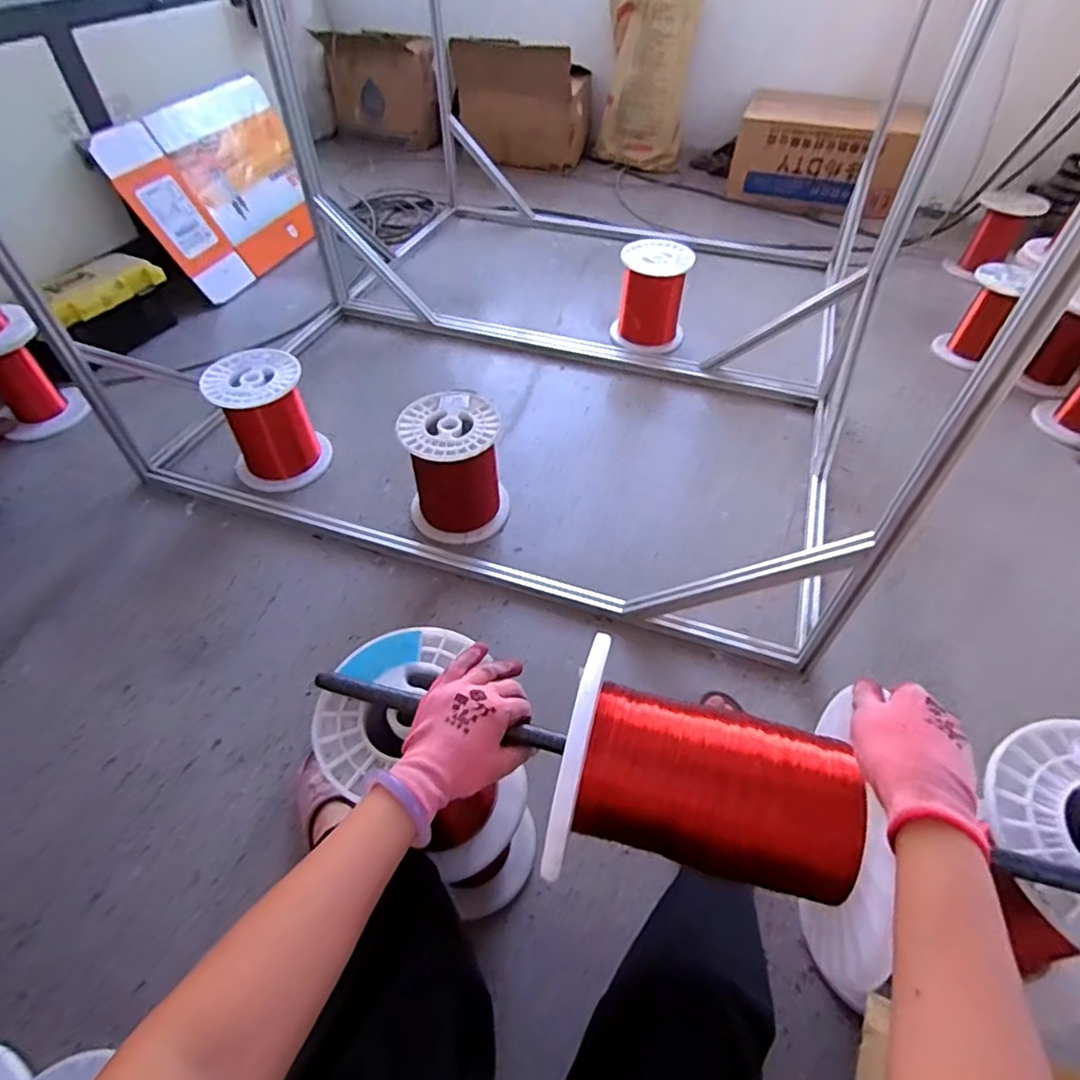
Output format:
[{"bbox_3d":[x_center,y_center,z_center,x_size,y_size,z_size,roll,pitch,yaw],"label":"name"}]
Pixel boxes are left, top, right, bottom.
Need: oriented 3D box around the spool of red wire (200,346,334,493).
[{"bbox_3d":[-0.602,-0.265,1.331,0.197,0.232,0.195,1,53,-1],"label":"spool of red wire"}]

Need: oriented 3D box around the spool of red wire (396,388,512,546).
[{"bbox_3d":[-0.173,-0.141,1.239,0.203,0.245,0.208,-7,49,-7],"label":"spool of red wire"}]

